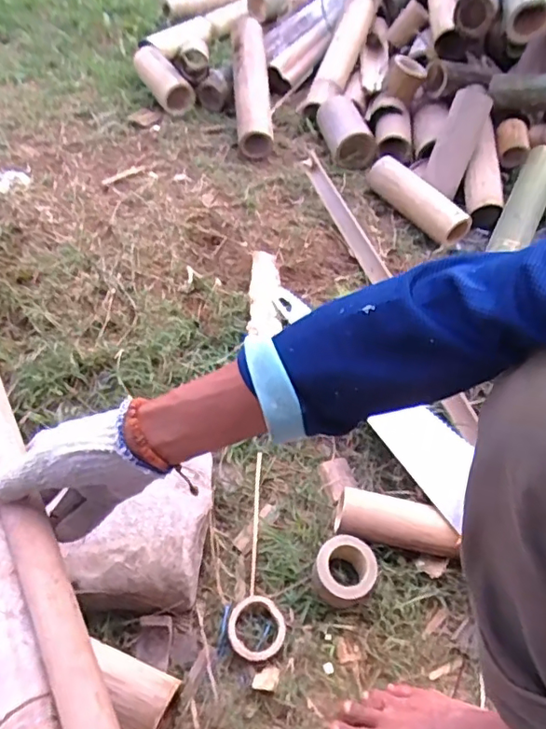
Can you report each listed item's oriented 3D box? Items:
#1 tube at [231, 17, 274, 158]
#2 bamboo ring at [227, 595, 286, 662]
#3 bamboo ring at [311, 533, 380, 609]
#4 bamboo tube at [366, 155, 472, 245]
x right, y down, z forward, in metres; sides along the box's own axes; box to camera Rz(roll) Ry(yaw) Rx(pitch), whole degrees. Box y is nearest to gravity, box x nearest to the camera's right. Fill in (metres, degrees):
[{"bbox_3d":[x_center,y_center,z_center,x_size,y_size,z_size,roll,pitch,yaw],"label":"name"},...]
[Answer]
[{"bbox_3d":[-0.043,-0.580,1.114,0.070,0.068,0.389,-2,64,-6],"label":"tube"},{"bbox_3d":[-0.017,0.283,0.601,0.060,0.015,0.064,1,46,-1],"label":"bamboo ring"},{"bbox_3d":[0.081,0.234,0.630,0.066,0.044,0.064,1,46,-1],"label":"bamboo ring"},{"bbox_3d":[0.240,-0.285,0.933,0.043,0.051,0.204,-29,54,-27],"label":"bamboo tube"}]

